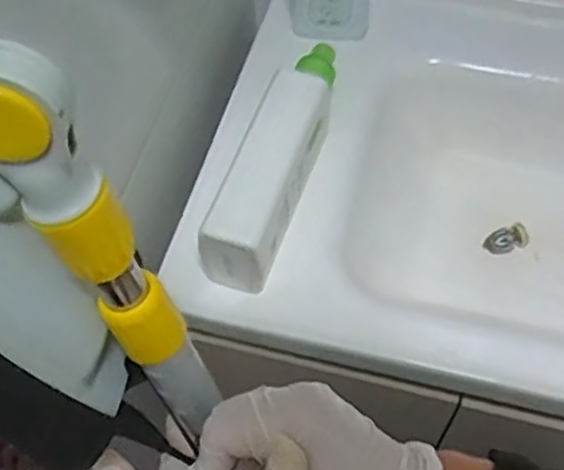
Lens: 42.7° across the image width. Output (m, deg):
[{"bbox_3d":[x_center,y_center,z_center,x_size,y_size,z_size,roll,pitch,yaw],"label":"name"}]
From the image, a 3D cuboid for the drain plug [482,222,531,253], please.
[{"bbox_3d":[0.264,0.005,0.846,0.049,0.029,0.024,-19,59,-8],"label":"drain plug"}]

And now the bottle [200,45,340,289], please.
[{"bbox_3d":[0.003,-0.084,0.708,0.061,0.082,0.285,17,61,13],"label":"bottle"}]

